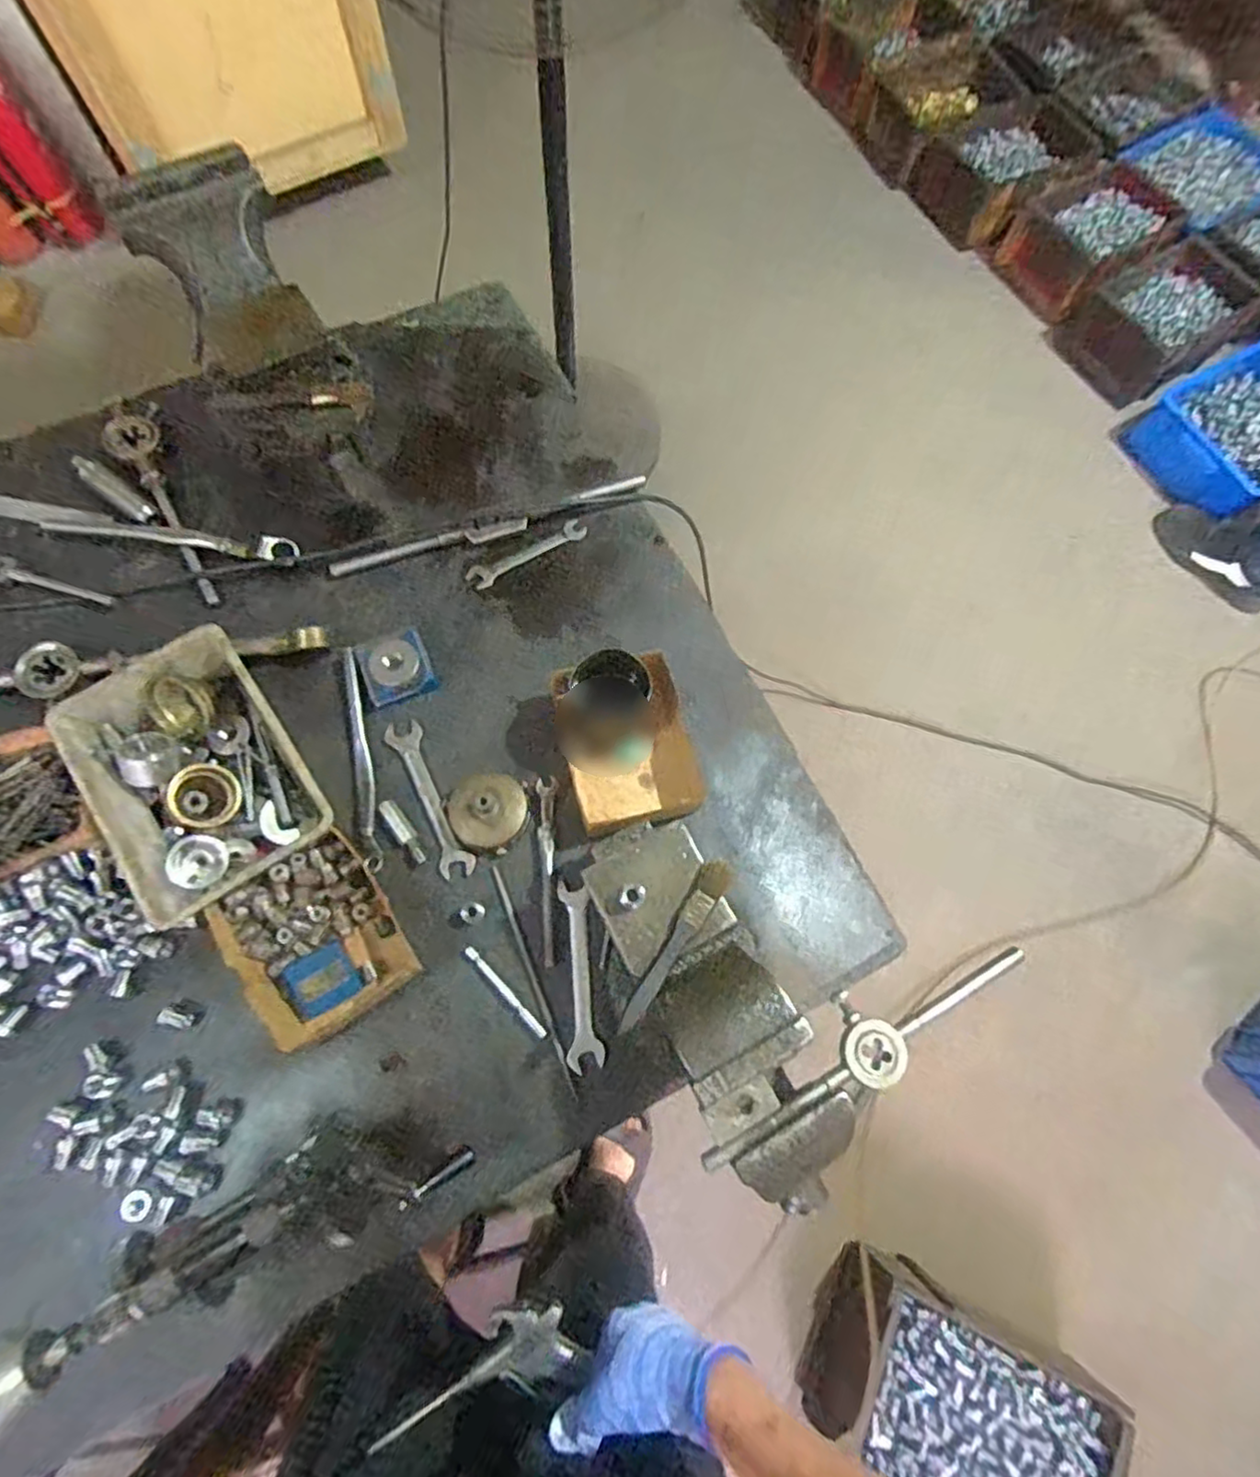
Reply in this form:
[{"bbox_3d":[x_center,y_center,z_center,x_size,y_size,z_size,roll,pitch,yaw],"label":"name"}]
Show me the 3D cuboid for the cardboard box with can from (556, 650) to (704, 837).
[{"bbox_3d":[0.000,0.004,0.688,0.130,0.085,0.172,-17,73,-8],"label":"cardboard box with can"}]

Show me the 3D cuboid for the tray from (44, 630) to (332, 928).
[{"bbox_3d":[-0.417,0.037,0.658,0.190,0.064,0.246,-36,76,-13],"label":"tray"}]

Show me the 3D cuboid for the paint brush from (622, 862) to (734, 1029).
[{"bbox_3d":[0.037,0.165,0.549,0.023,0.011,0.151,33,73,8],"label":"paint brush"}]

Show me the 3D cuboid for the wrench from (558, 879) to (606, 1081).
[{"bbox_3d":[-0.047,0.224,0.647,0.032,0.004,0.164,-4,72,-4],"label":"wrench"}]

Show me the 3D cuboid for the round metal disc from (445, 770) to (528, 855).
[{"bbox_3d":[-0.144,0.070,0.674,0.082,0.042,0.077,1,71,-2],"label":"round metal disc"}]

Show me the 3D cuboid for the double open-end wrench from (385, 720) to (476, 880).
[{"bbox_3d":[-0.203,0.060,0.694,0.035,0.005,0.171,-25,74,-10],"label":"double open-end wrench"}]

